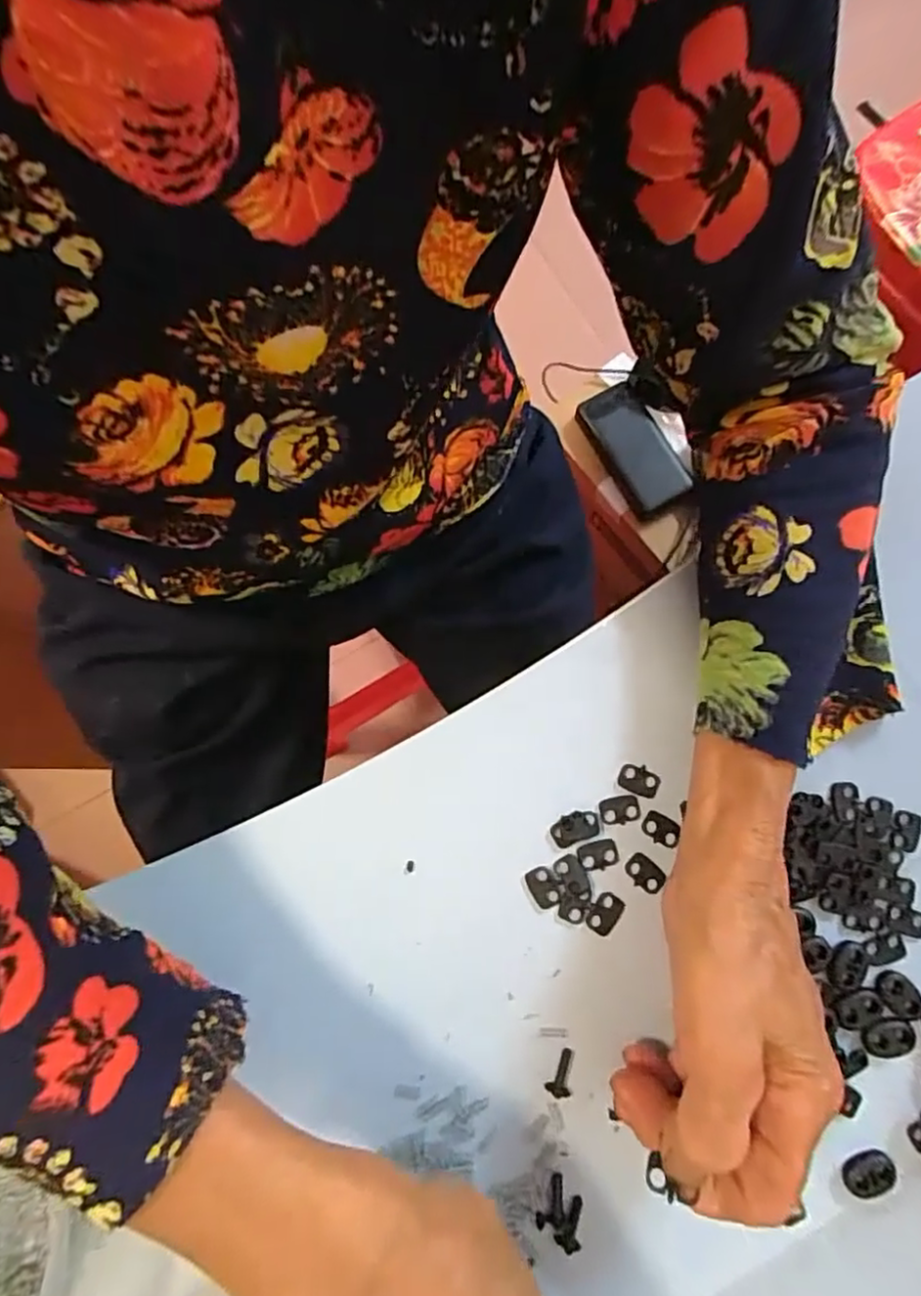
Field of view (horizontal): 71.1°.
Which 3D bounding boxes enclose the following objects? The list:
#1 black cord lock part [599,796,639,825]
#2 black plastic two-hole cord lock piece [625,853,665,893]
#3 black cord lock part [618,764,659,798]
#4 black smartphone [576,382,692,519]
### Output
[{"bbox_3d":[0.075,0.077,0.306,0.018,0.004,0.013,-10,80,-1],"label":"black cord lock part"},{"bbox_3d":[0.086,0.105,0.299,0.018,0.004,0.013,43,83,7],"label":"black plastic two-hole cord lock piece"},{"bbox_3d":[0.085,0.063,0.306,0.019,0.004,0.014,17,81,4],"label":"black cord lock part"},{"bbox_3d":[0.202,-0.232,0.752,0.071,0.020,0.158,-26,81,-4],"label":"black smartphone"}]

